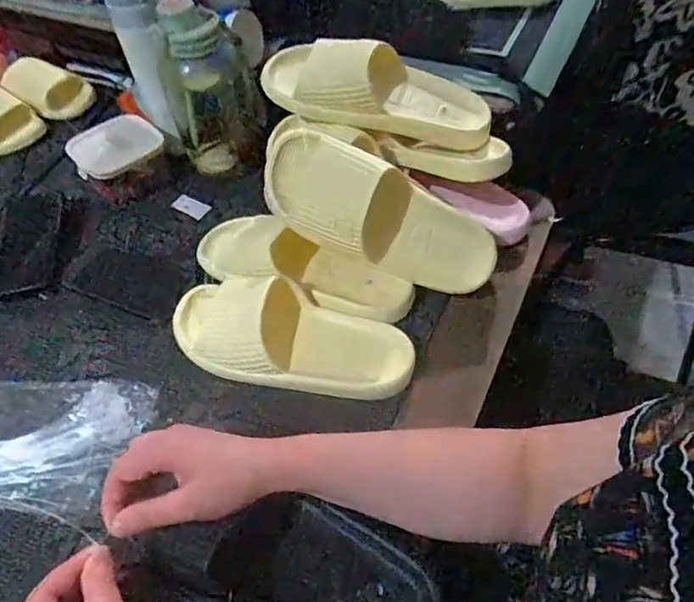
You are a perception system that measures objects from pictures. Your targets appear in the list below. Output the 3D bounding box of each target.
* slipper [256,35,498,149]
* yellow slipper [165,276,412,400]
[{"bbox_3d":[0.040,-0.240,0.606,0.253,0.062,0.097,13,48,-3],"label":"slipper"},{"bbox_3d":[-0.063,0.029,0.542,0.253,0.062,0.097,13,55,15],"label":"yellow slipper"}]

